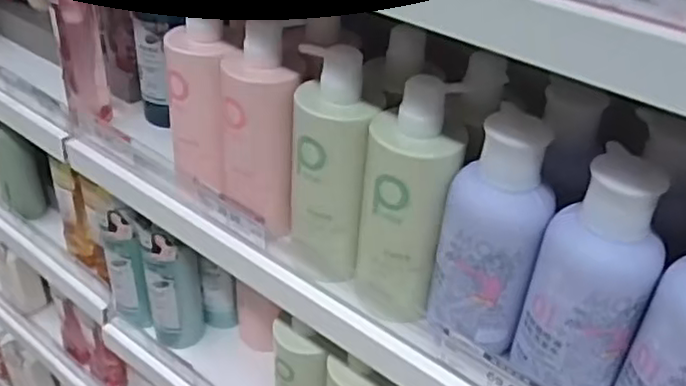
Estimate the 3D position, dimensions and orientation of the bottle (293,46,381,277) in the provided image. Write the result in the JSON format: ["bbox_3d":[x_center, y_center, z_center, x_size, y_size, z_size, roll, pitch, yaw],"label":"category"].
[{"bbox_3d":[-0.013,-0.018,0.597,0.063,0.204,0.066,-2,37,-6],"label":"bottle"}]

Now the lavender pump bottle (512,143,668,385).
[{"bbox_3d":[0.175,0.062,0.482,0.079,0.174,0.070,20,40,21],"label":"lavender pump bottle"}]

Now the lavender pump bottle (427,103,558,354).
[{"bbox_3d":[0.115,0.031,0.522,0.071,0.173,0.077,13,38,14],"label":"lavender pump bottle"}]

